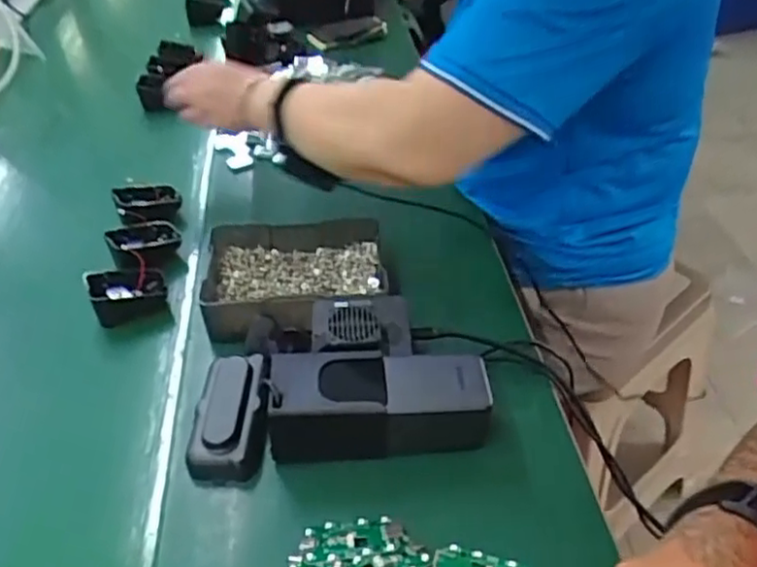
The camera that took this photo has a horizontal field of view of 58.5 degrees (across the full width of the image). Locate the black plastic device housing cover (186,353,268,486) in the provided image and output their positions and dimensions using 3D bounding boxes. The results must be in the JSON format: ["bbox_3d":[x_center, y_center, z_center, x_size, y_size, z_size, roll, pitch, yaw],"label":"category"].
[{"bbox_3d":[-0.108,0.100,0.510,0.061,0.044,0.104,-4,40,2],"label":"black plastic device housing cover"}]

